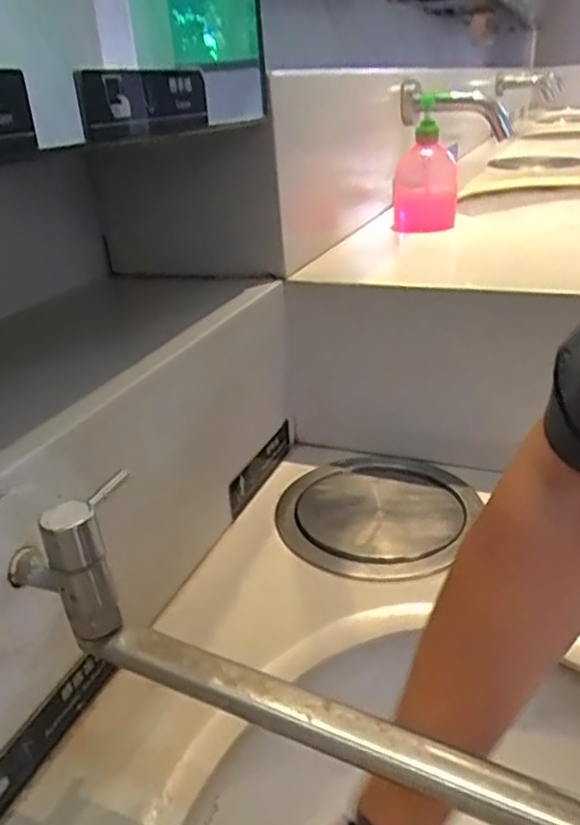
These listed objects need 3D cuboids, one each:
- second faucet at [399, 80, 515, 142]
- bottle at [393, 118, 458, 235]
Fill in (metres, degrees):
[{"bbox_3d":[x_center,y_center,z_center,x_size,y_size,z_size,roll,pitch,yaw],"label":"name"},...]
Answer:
[{"bbox_3d":[0.271,-0.491,1.080,0.186,0.063,0.058,13,29,4],"label":"second faucet"},{"bbox_3d":[0.180,-0.309,0.881,0.084,0.126,0.045,-1,24,8],"label":"bottle"}]

